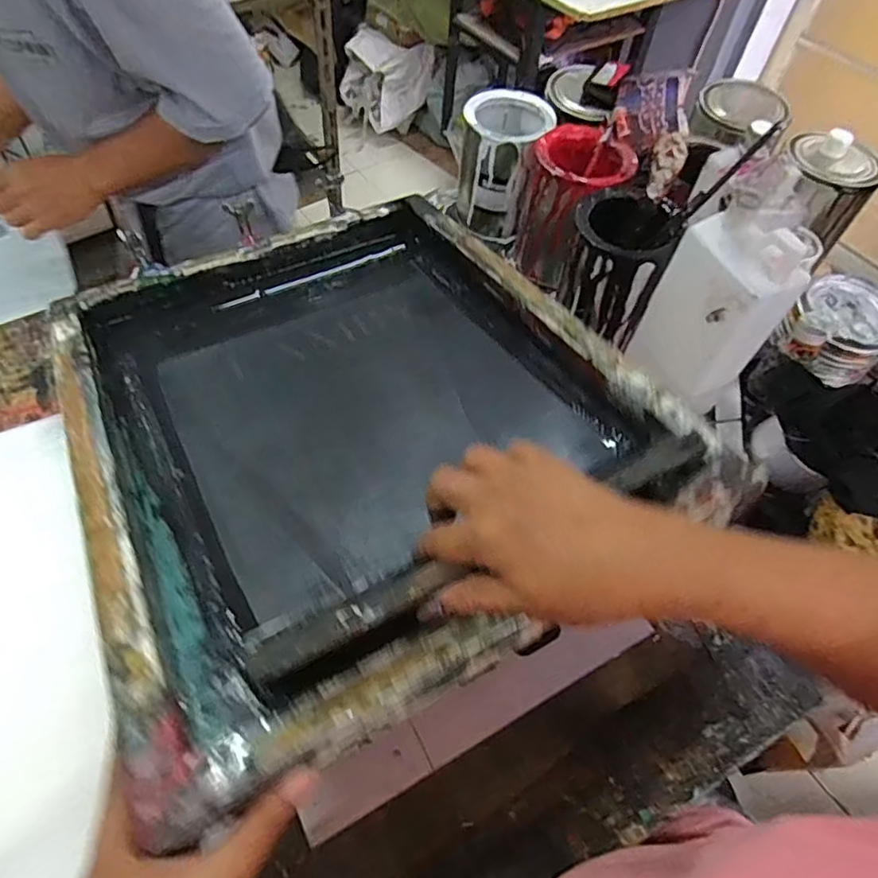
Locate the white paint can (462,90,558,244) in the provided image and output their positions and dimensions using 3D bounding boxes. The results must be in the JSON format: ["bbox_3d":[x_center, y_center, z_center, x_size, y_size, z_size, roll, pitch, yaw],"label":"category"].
[{"bbox_3d":[0.078,-0.348,0.745,0.103,0.136,0.113,19,58,8],"label":"white paint can"}]

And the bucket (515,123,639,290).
[{"bbox_3d":[0.145,-0.270,0.676,0.100,0.142,0.111,-32,65,-21],"label":"bucket"}]

